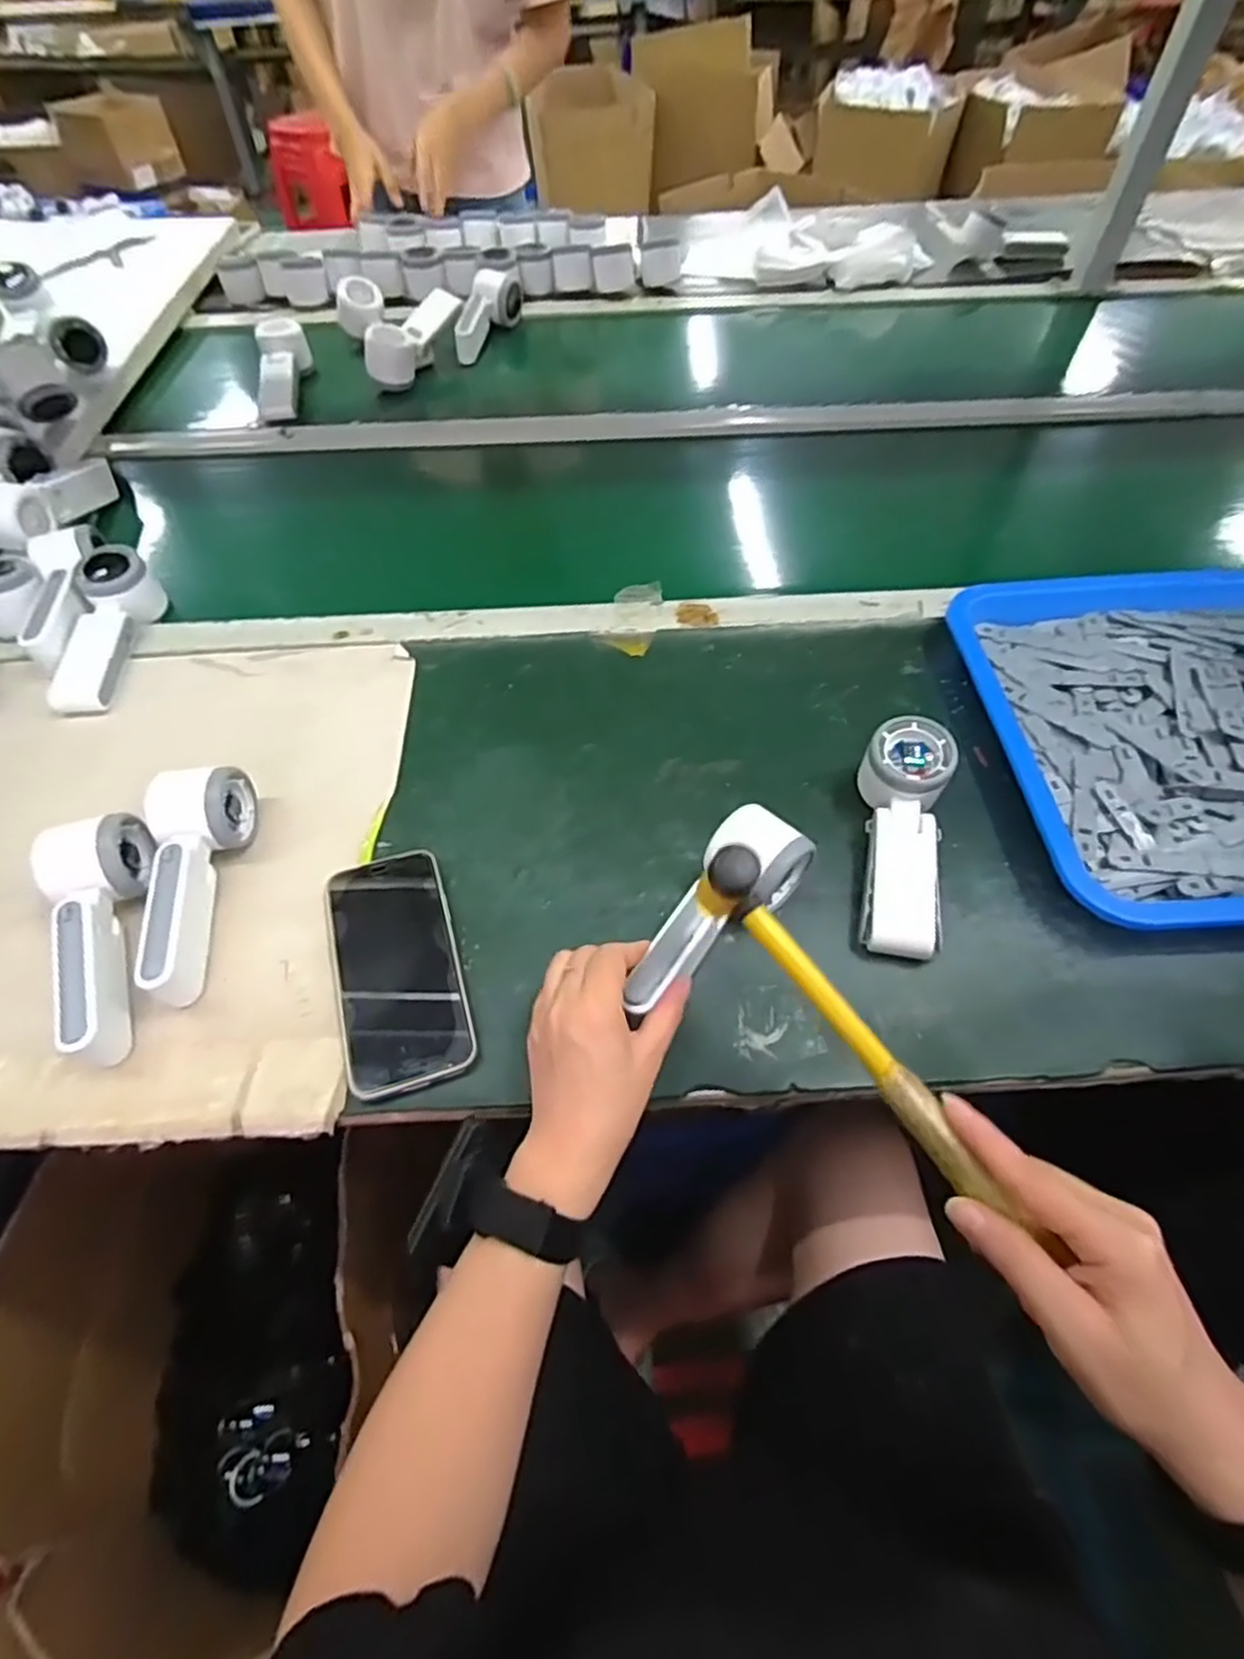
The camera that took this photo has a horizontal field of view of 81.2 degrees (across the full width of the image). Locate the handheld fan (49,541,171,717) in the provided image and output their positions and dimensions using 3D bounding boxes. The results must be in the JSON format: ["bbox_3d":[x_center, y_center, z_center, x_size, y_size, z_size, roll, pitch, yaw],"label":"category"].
[{"bbox_3d":[-0.456,-0.181,0.643,0.058,0.048,0.177,-8,56,-3],"label":"handheld fan"}]

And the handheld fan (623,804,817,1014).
[{"bbox_3d":[0.054,0.053,0.468,0.057,0.043,0.160,37,63,24],"label":"handheld fan"}]

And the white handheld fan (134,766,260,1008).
[{"bbox_3d":[-0.300,0.033,0.491,0.052,0.053,0.162,-1,56,2],"label":"white handheld fan"}]

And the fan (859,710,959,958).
[{"bbox_3d":[0.191,0.004,0.496,0.054,0.054,0.164,9,57,9],"label":"fan"}]

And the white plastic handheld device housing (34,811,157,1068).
[{"bbox_3d":[-0.332,0.064,0.466,0.056,0.054,0.156,-22,58,-12],"label":"white plastic handheld device housing"}]

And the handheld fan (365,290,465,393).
[{"bbox_3d":[-0.271,-0.638,0.937,0.054,0.052,0.158,16,57,12],"label":"handheld fan"}]

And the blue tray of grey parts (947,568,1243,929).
[{"bbox_3d":[0.501,-0.090,0.553,0.463,0.037,0.339,-7,56,-2],"label":"blue tray of grey parts"}]

